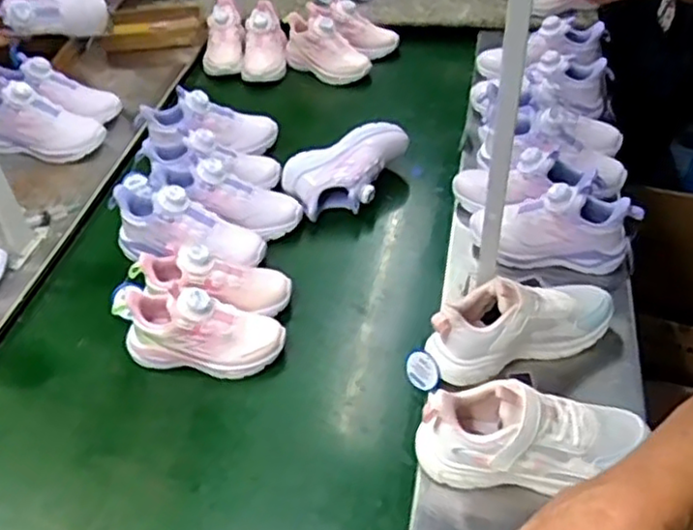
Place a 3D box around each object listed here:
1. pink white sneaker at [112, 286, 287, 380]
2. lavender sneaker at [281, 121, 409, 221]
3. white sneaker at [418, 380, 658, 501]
[{"bbox_3d":[-0.179,0.078,0.848,0.212,0.103,0.078,11,47,-2],"label":"pink white sneaker"},{"bbox_3d":[0.004,-0.147,1.061,0.197,0.077,0.102,-12,47,-8],"label":"lavender sneaker"},{"bbox_3d":[0.185,0.168,0.683,0.224,0.093,0.085,-3,46,0],"label":"white sneaker"}]

